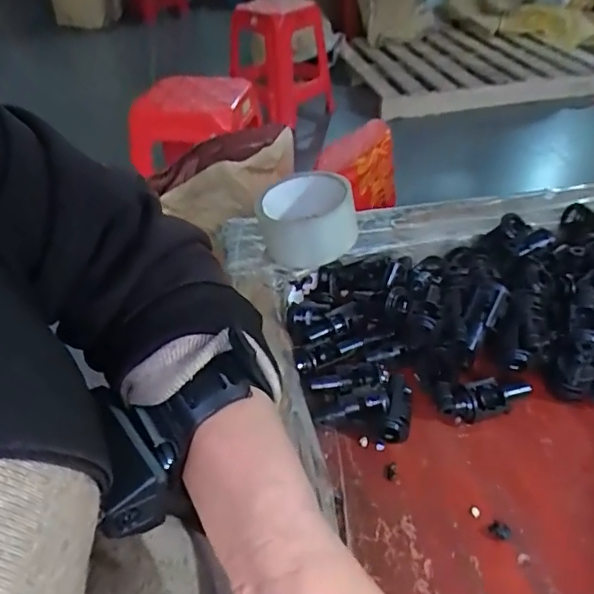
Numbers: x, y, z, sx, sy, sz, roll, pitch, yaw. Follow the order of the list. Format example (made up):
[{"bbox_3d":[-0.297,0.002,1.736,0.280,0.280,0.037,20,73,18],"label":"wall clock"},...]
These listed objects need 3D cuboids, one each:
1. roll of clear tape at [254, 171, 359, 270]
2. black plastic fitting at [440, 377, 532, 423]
[{"bbox_3d":[0.008,-0.075,0.527,0.088,0.054,0.088,-2,38,1],"label":"roll of clear tape"},{"bbox_3d":[0.134,0.071,0.396,0.065,0.017,0.025,-15,40,-15],"label":"black plastic fitting"}]

